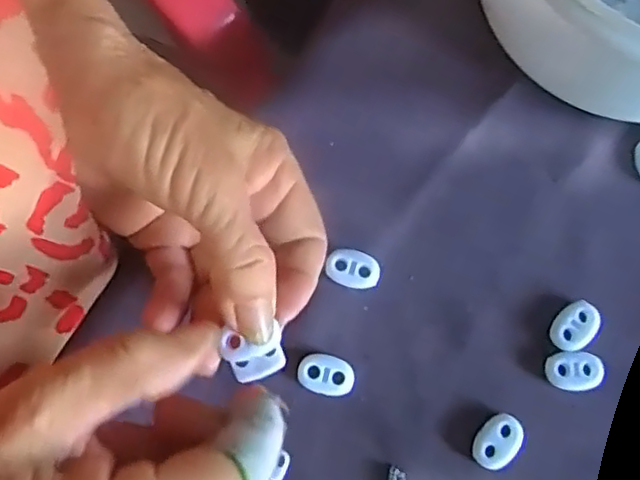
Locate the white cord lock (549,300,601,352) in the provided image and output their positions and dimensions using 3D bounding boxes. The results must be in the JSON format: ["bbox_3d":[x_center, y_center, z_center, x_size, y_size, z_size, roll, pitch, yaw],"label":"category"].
[{"bbox_3d":[0.105,0.036,0.260,0.015,0.004,0.022,37,81,7],"label":"white cord lock"}]

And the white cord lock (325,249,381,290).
[{"bbox_3d":[0.014,0.012,0.267,0.022,0.005,0.015,21,80,4],"label":"white cord lock"}]

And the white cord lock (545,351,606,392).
[{"bbox_3d":[0.104,0.053,0.256,0.023,0.004,0.015,2,79,1],"label":"white cord lock"}]

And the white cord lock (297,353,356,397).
[{"bbox_3d":[0.002,0.055,0.258,0.023,0.005,0.015,17,80,4],"label":"white cord lock"}]

